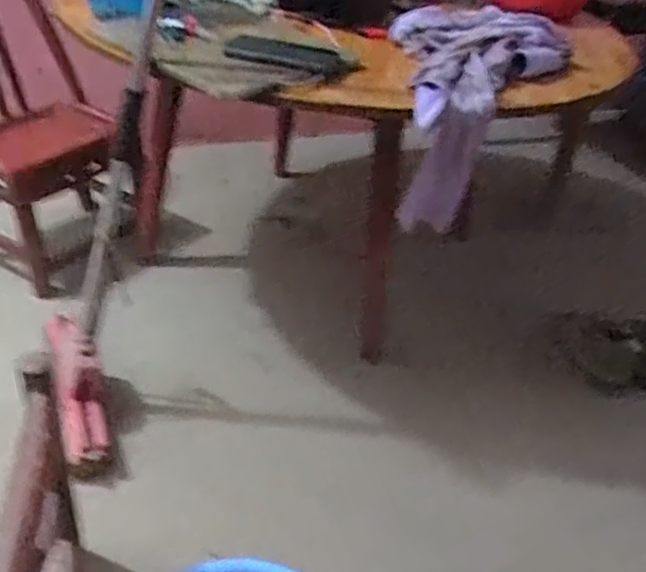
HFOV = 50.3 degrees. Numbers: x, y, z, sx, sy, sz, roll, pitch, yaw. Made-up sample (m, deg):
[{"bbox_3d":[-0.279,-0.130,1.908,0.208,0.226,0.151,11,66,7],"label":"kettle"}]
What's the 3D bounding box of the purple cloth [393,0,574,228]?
[{"bbox_3d":[0.237,-0.275,1.145,0.266,0.310,0.323,10,36,4],"label":"purple cloth"}]

